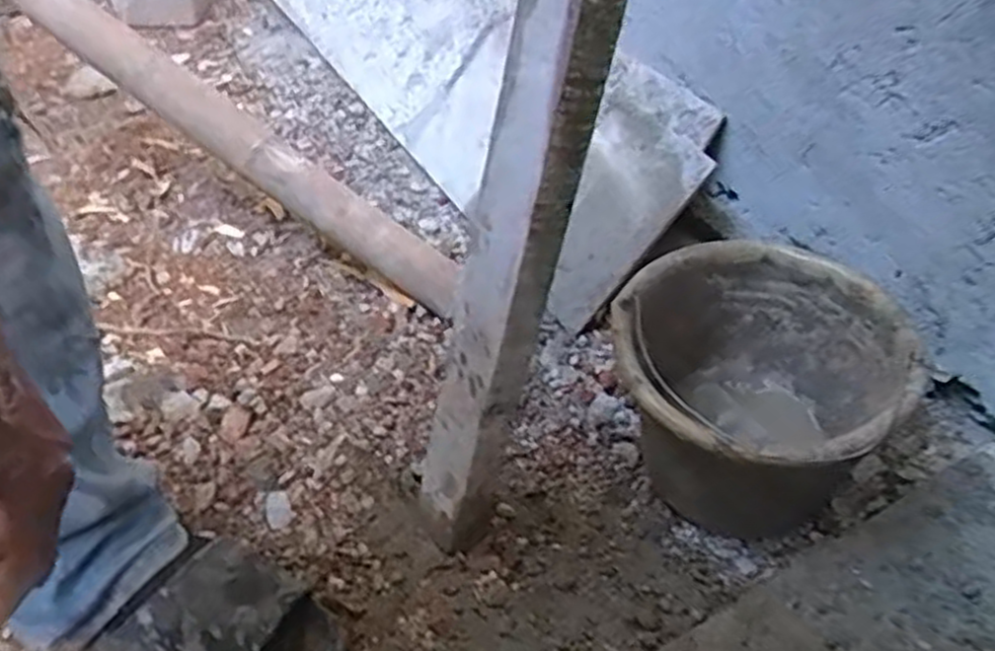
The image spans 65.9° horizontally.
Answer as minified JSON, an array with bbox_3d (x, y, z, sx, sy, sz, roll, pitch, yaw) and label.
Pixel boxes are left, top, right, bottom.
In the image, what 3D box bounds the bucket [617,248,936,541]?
[{"bbox_3d":[0.215,0.076,0.683,0.229,0.197,0.253,30,47,30],"label":"bucket"}]

